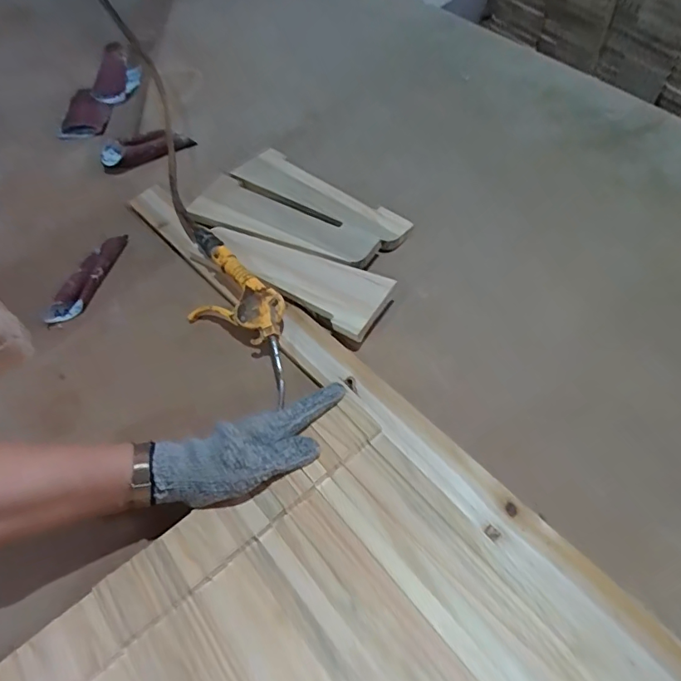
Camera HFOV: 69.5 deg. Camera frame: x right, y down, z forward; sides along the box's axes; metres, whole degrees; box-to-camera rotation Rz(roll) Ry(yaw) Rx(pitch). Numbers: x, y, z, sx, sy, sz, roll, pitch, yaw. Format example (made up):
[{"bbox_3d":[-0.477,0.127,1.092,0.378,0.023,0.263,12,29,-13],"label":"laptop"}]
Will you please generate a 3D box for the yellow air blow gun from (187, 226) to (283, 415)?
[{"bbox_3d":[-0.118,-0.038,0.566,0.242,0.034,0.096,39,99,30],"label":"yellow air blow gun"}]

